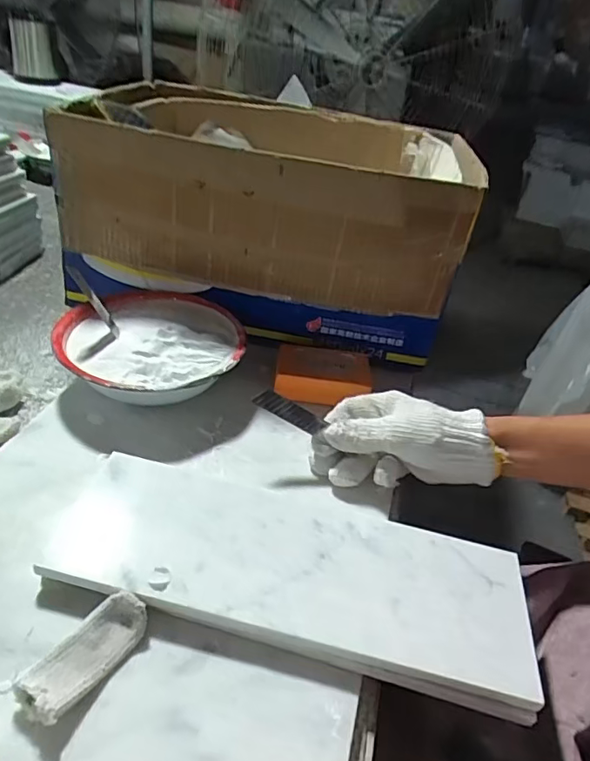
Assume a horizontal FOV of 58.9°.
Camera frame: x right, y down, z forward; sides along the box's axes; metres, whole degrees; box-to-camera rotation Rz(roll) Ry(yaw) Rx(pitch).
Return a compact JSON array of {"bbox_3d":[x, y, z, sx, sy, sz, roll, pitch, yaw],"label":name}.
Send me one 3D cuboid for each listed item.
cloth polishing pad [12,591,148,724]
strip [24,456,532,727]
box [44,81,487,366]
[{"bbox_3d":[-0.114,0.150,0.286,0.029,0.019,0.072,27,41,19],"label":"cloth polishing pad"},{"bbox_3d":[0.000,0.118,0.348,0.300,0.022,0.114,14,38,4],"label":"strip"},{"bbox_3d":[-0.026,-0.205,0.616,0.408,0.190,0.272,12,36,1],"label":"box"}]

